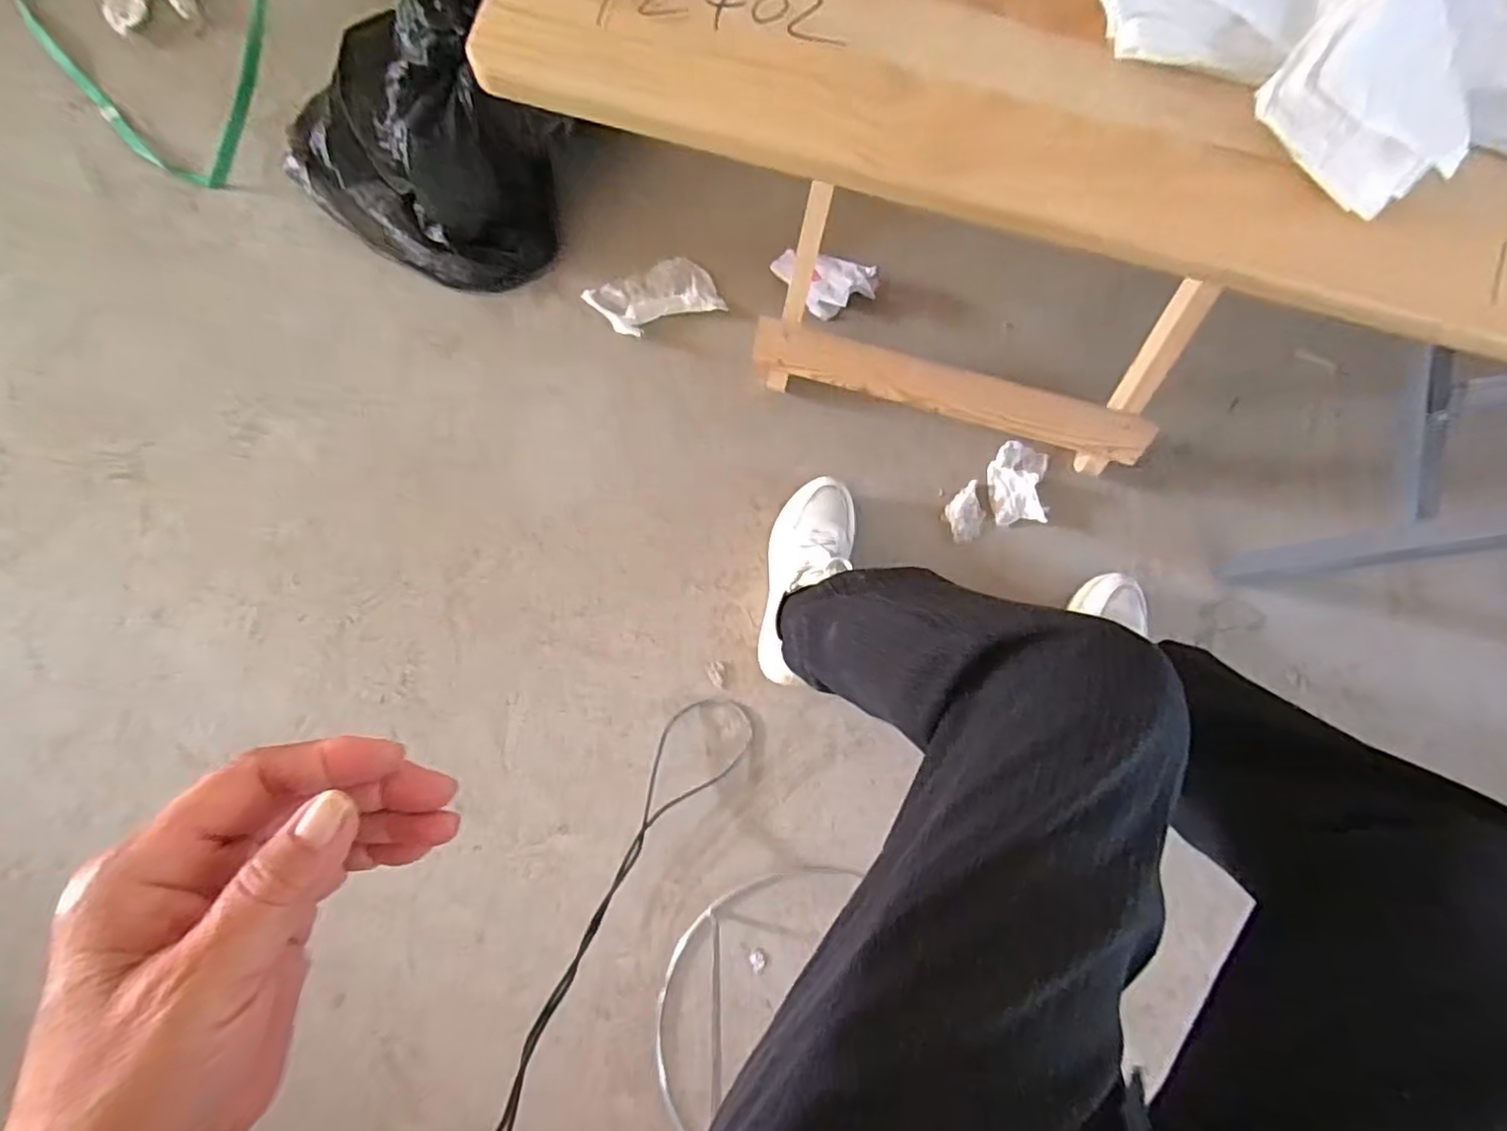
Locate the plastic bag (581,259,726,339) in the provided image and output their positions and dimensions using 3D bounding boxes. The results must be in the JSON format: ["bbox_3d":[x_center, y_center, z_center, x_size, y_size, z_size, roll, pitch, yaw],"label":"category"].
[{"bbox_3d":[-0.134,-0.359,0.874,0.164,0.018,0.093,-22,82,-6],"label":"plastic bag"}]

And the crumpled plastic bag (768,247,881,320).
[{"bbox_3d":[0.095,-0.375,0.871,0.140,0.041,0.070,9,80,-1],"label":"crumpled plastic bag"}]

